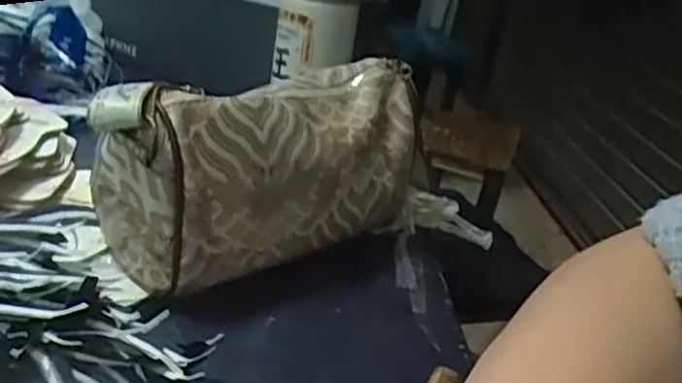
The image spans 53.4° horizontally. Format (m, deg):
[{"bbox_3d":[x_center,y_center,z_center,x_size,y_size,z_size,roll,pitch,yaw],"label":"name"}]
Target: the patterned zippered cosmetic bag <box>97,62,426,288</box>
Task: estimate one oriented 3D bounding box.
[{"bbox_3d":[-0.052,-0.010,0.500,0.246,0.143,0.085,-14,34,-41],"label":"patterned zippered cosmetic bag"}]

